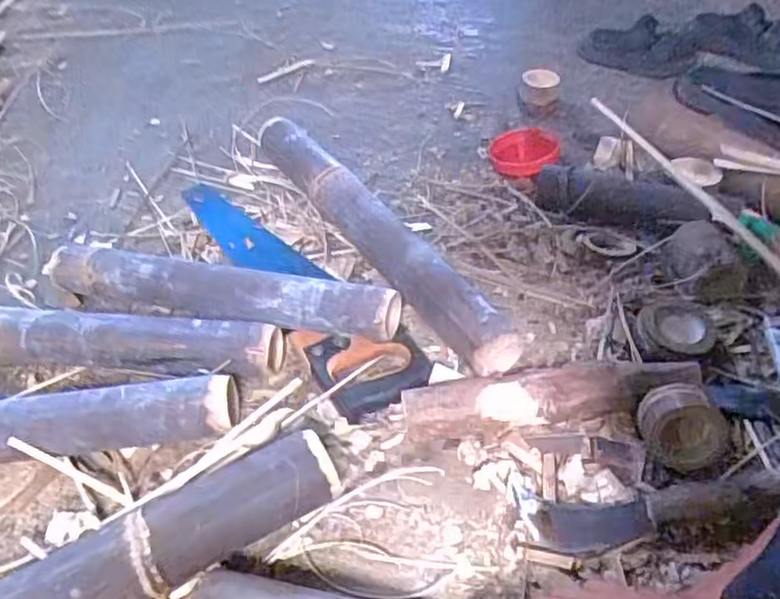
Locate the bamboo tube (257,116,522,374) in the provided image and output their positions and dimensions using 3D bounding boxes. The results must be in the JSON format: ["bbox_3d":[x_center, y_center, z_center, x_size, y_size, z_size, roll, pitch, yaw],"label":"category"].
[{"bbox_3d":[-0.016,-0.082,0.805,0.073,0.080,0.469,-27,52,-20],"label":"bamboo tube"}]

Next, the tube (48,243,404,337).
[{"bbox_3d":[-0.194,-0.011,0.755,0.425,0.067,0.060,11,49,13],"label":"tube"}]

